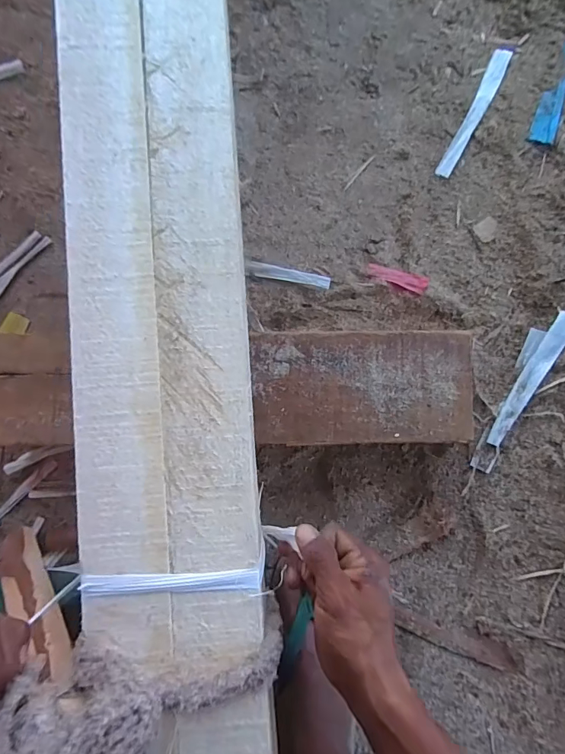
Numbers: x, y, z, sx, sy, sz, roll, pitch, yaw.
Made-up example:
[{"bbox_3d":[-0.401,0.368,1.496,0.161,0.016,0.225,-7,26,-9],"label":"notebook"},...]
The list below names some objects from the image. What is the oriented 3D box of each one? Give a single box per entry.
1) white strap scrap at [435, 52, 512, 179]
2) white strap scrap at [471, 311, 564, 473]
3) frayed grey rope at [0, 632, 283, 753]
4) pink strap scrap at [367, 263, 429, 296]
[{"bbox_3d":[0.246,-0.338,0.553,0.024,0.005,0.181,26,88,21],"label":"white strap scrap"},{"bbox_3d":[0.287,0.015,0.524,0.039,0.007,0.211,30,92,16],"label":"white strap scrap"},{"bbox_3d":[-0.093,0.211,0.280,0.193,0.069,0.062,-2,83,-24],"label":"frayed grey rope"},{"bbox_3d":[0.143,-0.124,0.540,0.074,0.005,0.022,23,82,16],"label":"pink strap scrap"}]

